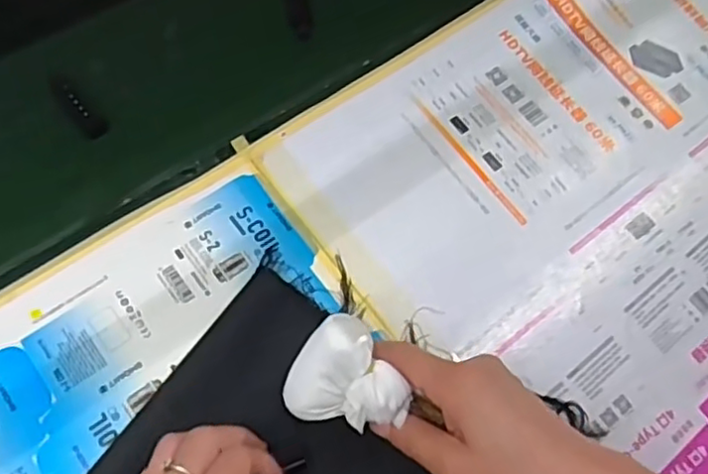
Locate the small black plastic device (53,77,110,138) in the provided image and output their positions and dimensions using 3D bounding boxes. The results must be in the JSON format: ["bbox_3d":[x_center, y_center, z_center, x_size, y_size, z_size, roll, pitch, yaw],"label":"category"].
[{"bbox_3d":[-0.190,-0.091,0.467,0.017,0.004,0.050,-39,91,-20],"label":"small black plastic device"}]

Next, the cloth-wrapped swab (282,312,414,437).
[{"bbox_3d":[-0.005,0.076,0.346,0.049,0.042,0.057,-36,70,-19],"label":"cloth-wrapped swab"}]

